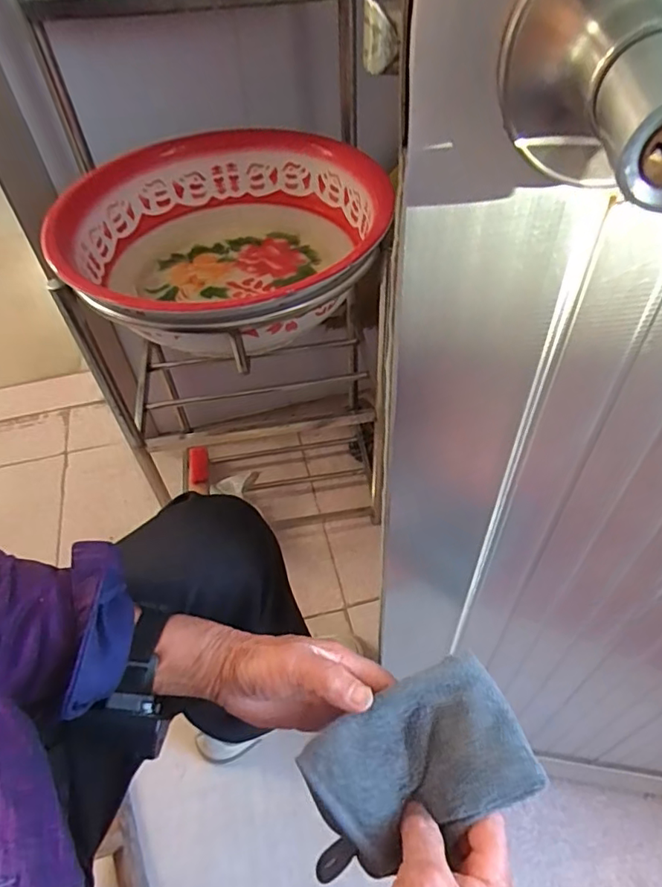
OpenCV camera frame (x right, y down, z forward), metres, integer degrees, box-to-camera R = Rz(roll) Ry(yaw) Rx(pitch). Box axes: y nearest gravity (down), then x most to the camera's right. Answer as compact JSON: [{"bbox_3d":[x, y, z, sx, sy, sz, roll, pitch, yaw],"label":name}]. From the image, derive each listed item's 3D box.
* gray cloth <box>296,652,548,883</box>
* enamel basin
[{"bbox_3d":[0.057,0.220,0.372,0.149,0.031,0.094,-24,54,-16],"label":"gray cloth"},{"bbox_3d":[-0.134,-0.244,0.679,0.372,0.110,0.383,0,51,3],"label":"enamel basin"}]

